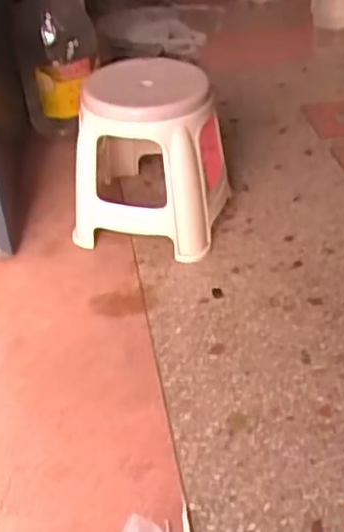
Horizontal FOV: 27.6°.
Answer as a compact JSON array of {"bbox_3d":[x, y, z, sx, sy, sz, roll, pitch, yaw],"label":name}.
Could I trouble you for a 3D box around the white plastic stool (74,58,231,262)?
[{"bbox_3d":[-0.049,-0.245,1.472,0.293,0.306,0.312,7,40,12],"label":"white plastic stool"}]

